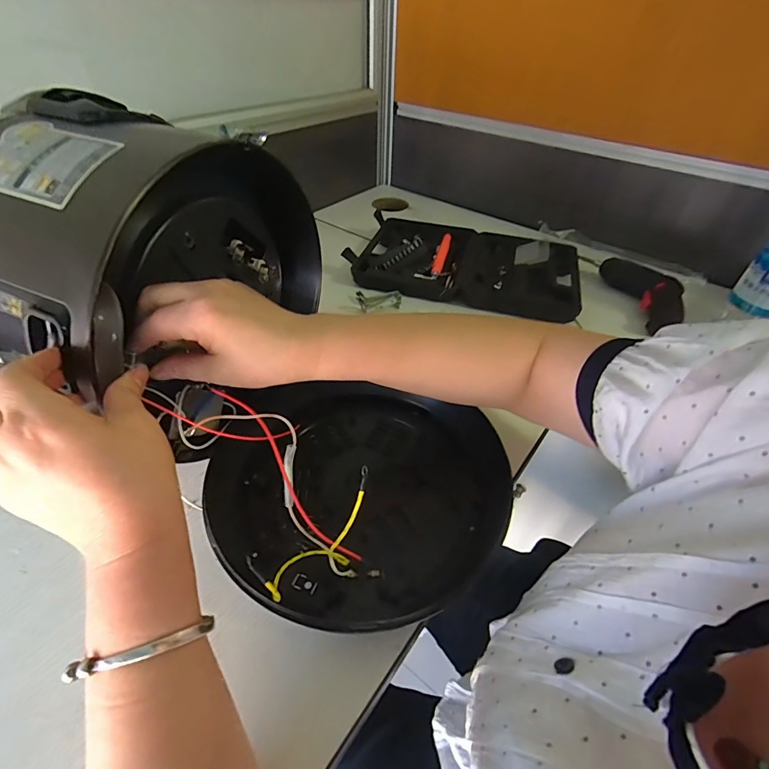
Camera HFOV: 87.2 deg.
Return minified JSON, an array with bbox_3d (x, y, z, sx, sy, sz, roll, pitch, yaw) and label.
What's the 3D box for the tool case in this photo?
[{"bbox_3d":[0.131,-0.203,0.647,0.340,0.033,0.229,17,46,15],"label":"tool case"}]

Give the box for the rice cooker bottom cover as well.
[{"bbox_3d":[-0.027,0.083,0.362,0.260,0.045,0.236,13,47,14],"label":"rice cooker bottom cover"}]

